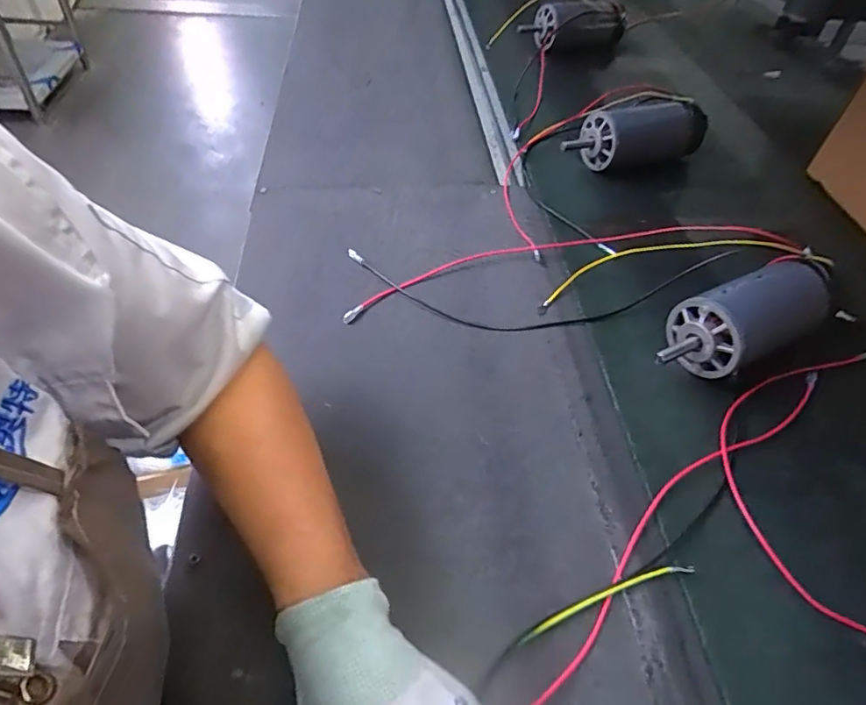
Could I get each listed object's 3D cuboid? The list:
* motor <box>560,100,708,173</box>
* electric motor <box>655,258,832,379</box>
[{"bbox_3d":[0.271,-0.300,0.766,0.199,0.067,0.068,-12,50,-15],"label":"motor"},{"bbox_3d":[0.286,-0.029,0.519,0.199,0.065,0.070,-18,51,-20],"label":"electric motor"}]

